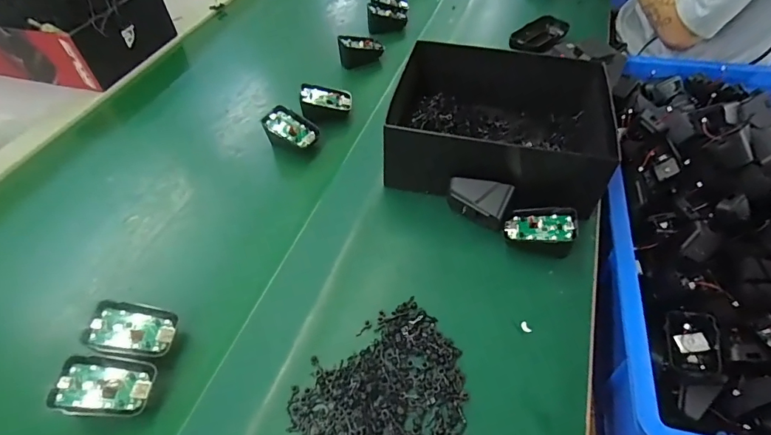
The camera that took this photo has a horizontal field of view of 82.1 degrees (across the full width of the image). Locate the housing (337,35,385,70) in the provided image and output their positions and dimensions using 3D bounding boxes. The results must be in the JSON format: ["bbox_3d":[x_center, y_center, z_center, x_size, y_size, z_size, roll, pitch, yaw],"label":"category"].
[{"bbox_3d":[-0.038,-0.261,0.695,0.069,0.041,0.033,-15,50,-11],"label":"housing"}]

